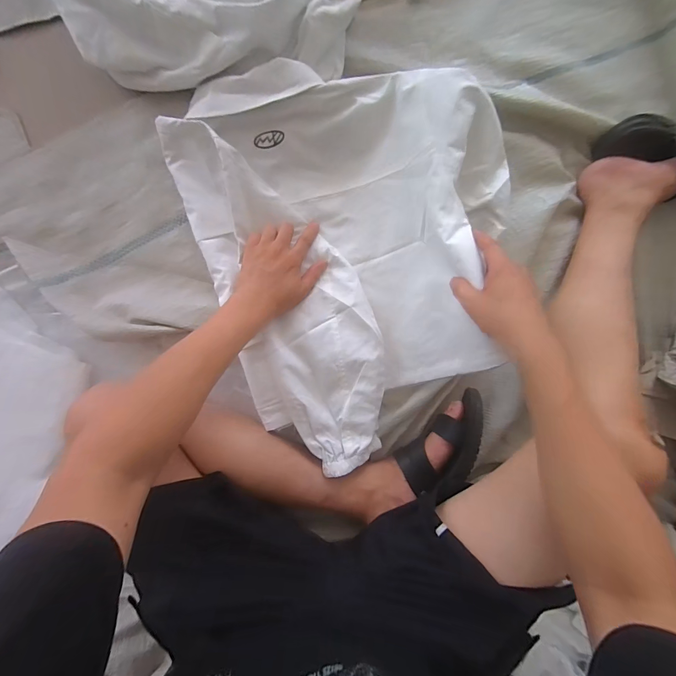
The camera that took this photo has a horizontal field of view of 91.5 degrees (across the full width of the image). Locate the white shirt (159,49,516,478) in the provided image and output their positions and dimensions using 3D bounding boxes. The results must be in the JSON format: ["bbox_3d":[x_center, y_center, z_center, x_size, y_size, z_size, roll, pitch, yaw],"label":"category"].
[{"bbox_3d":[0.040,-0.119,0.510,0.465,0.144,0.586,-16,95,-6],"label":"white shirt"}]

